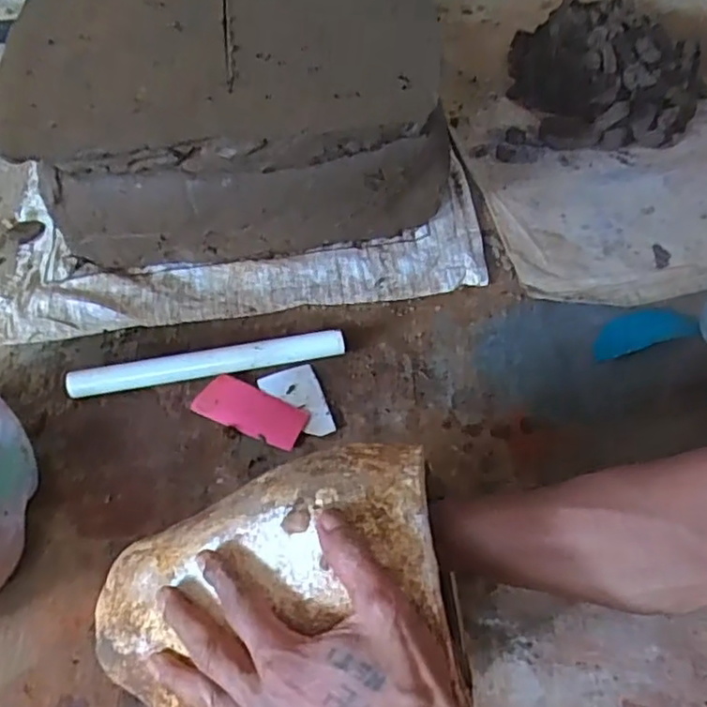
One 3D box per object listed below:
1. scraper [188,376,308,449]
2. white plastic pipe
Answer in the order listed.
[{"bbox_3d":[-0.098,0.052,0.609,0.107,0.010,0.043,20,58,15],"label":"scraper"},{"bbox_3d":[-0.141,0.009,0.628,0.264,0.024,0.022,-9,55,-4],"label":"white plastic pipe"}]

